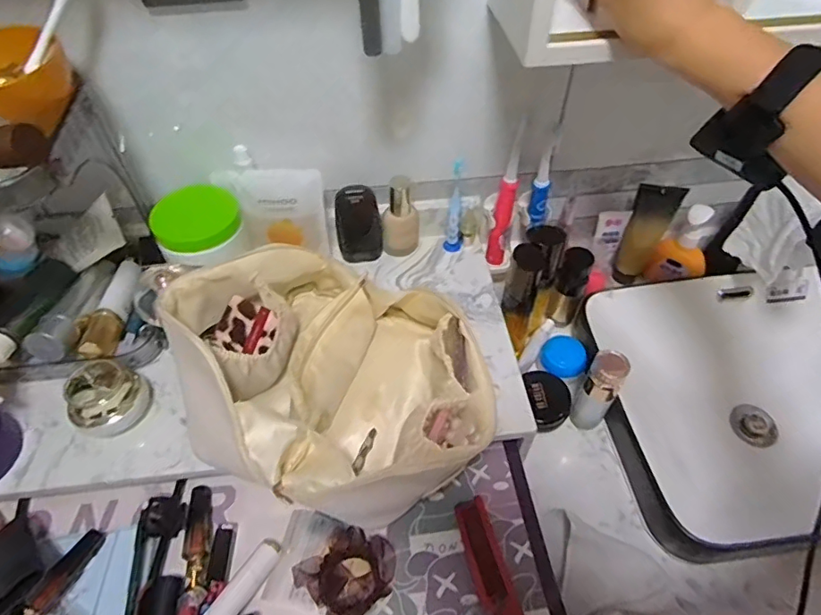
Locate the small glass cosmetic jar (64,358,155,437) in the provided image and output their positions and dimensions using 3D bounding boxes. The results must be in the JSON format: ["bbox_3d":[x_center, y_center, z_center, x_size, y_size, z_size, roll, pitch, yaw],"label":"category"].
[{"bbox_3d":[-0.299,0.085,0.517,0.066,0.047,0.071,35,59,25],"label":"small glass cosmetic jar"}]

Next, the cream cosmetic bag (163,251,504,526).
[{"bbox_3d":[-0.078,0.064,0.522,0.317,0.128,0.231,17,53,14],"label":"cream cosmetic bag"}]

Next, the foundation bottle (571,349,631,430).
[{"bbox_3d":[0.211,0.098,0.597,0.039,0.129,0.033,30,57,23],"label":"foundation bottle"}]

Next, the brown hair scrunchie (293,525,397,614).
[{"bbox_3d":[-0.053,0.234,0.466,0.079,0.020,0.064,-32,57,-23],"label":"brown hair scrunchie"}]

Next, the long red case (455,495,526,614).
[{"bbox_3d":[0.070,0.229,0.476,0.033,0.007,0.109,-13,52,-10],"label":"long red case"}]

